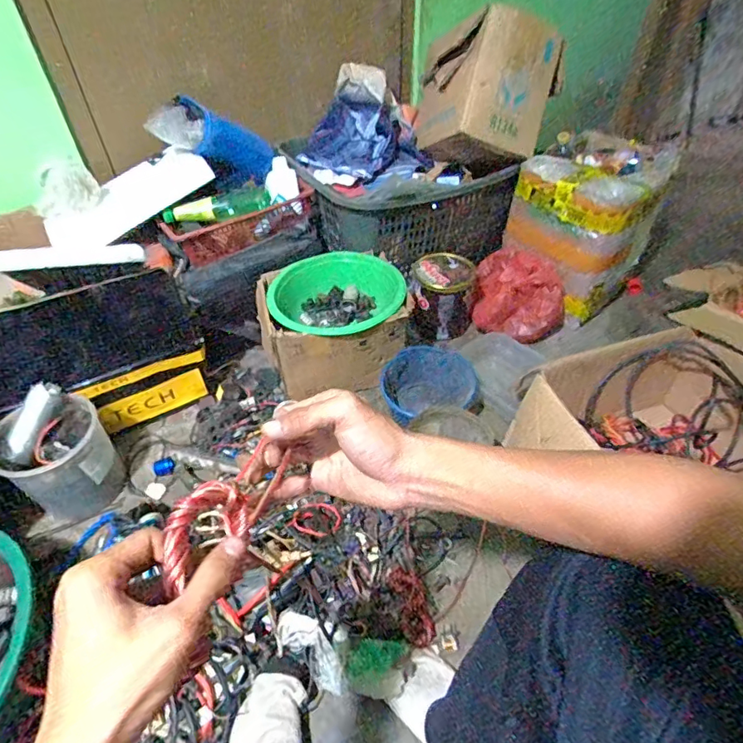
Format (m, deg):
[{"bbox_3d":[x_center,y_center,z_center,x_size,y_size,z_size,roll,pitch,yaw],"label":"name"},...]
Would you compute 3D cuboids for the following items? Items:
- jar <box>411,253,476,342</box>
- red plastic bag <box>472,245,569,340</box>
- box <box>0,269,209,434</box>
[{"bbox_3d":[0.175,-0.187,1.193,0.142,0.149,0.153,-1,46,1],"label":"jar"},{"bbox_3d":[0.365,-0.195,1.200,0.226,0.141,0.189,16,48,17],"label":"red plastic bag"},{"bbox_3d":[-0.563,-0.005,0.926,0.451,0.291,0.133,-26,28,-35],"label":"box"}]

